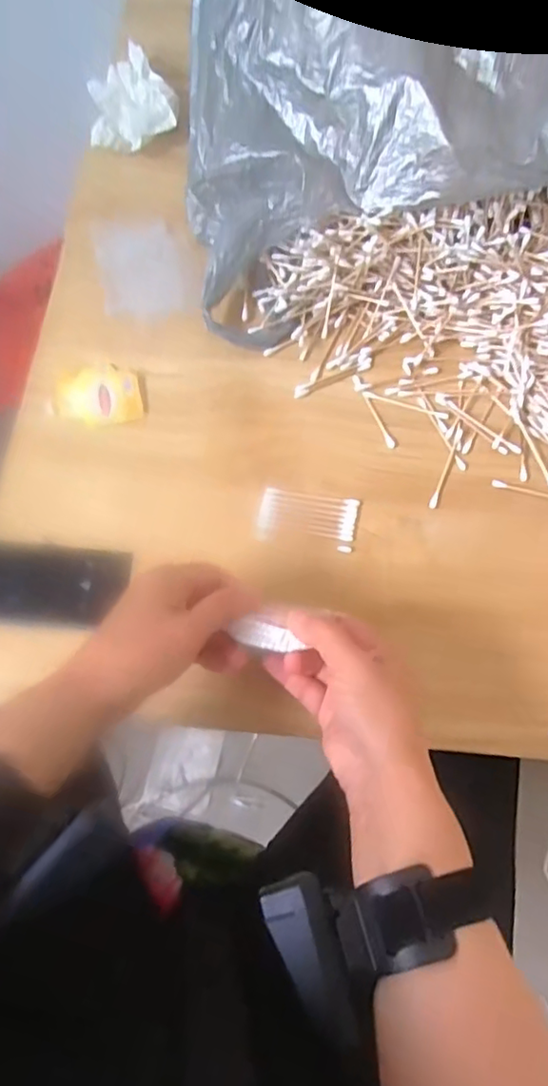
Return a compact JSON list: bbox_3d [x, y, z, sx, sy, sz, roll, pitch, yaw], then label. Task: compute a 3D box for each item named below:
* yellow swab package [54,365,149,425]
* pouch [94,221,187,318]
[{"bbox_3d":[-0.139,-0.120,0.478,0.072,0.004,0.052,-13,73,-6],"label":"yellow swab package"},{"bbox_3d":[-0.115,-0.233,0.512,0.069,0.006,0.089,-13,73,-6],"label":"pouch"}]

